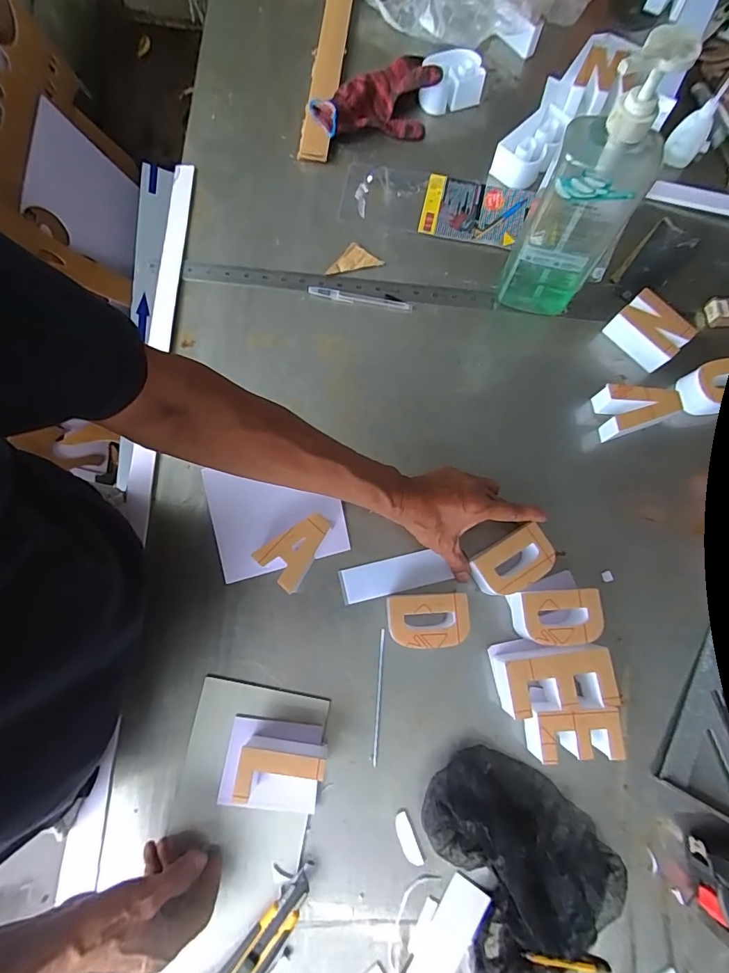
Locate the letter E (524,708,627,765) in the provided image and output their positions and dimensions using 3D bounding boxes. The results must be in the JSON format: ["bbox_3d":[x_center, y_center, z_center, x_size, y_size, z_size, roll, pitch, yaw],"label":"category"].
[{"bbox_3d":[0.211,0.253,0.470,0.091,0.048,0.050,-4,77,-2],"label":"letter E"}]

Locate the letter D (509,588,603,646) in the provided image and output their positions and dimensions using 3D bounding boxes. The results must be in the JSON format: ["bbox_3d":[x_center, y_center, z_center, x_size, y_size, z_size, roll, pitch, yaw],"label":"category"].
[{"bbox_3d":[0.208,0.141,0.495,0.083,0.050,0.053,-3,77,-2],"label":"letter D"}]

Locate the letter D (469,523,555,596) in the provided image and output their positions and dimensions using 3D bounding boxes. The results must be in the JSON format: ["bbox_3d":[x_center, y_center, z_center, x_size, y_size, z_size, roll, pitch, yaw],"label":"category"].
[{"bbox_3d":[0.161,0.085,0.504,0.089,0.038,0.051,-29,80,-7],"label":"letter D"}]

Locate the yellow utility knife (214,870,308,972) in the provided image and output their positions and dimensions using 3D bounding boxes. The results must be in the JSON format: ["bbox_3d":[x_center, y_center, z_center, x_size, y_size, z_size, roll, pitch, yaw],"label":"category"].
[{"bbox_3d":[-0.106,0.448,0.433,0.156,0.023,0.038,-44,82,-10],"label":"yellow utility knife"}]

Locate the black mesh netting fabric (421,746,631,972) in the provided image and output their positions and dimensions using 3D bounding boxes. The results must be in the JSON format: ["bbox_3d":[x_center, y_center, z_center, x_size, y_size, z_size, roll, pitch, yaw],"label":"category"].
[{"bbox_3d":[0.162,0.375,0.445,0.165,0.037,0.229,-19,79,-6],"label":"black mesh netting fabric"}]

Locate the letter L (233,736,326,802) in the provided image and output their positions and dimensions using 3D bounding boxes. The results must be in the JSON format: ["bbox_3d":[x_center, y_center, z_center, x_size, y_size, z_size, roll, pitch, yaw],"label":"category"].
[{"bbox_3d":[-0.081,0.281,0.454,0.085,0.050,0.045,3,77,-1],"label":"letter L"}]

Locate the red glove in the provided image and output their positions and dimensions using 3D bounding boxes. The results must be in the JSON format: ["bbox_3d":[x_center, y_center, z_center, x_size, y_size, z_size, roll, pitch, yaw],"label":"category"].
[{"bbox_3d":[0.020,-0.539,0.643,0.177,0.043,0.101,-23,79,-6],"label":"red glove"}]

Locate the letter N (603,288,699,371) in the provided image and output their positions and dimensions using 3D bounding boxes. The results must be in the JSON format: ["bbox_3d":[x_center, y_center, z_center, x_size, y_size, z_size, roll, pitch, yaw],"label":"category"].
[{"bbox_3d":[0.356,-0.194,0.572,0.083,0.048,0.052,42,80,7],"label":"letter N"}]

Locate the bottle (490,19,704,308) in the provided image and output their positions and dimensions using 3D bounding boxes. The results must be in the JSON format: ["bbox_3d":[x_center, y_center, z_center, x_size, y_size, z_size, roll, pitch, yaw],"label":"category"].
[{"bbox_3d":[0.222,-0.284,0.468,0.095,0.284,0.069,32,79,6],"label":"bottle"}]

